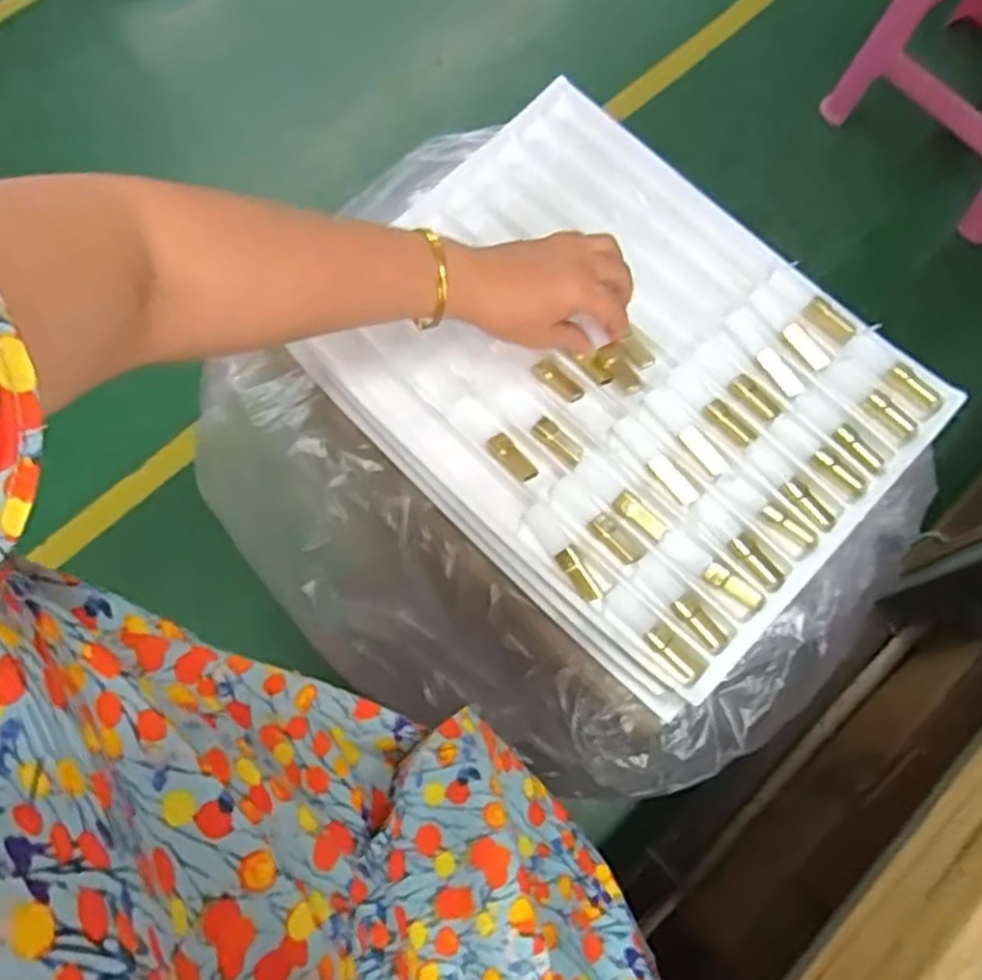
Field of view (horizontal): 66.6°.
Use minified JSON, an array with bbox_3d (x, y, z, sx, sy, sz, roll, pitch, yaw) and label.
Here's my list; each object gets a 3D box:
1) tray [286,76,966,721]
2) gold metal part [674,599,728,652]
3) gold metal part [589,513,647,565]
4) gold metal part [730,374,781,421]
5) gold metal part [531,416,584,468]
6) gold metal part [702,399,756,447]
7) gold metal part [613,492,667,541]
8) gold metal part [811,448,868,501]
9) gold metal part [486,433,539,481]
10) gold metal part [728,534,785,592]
[{"bbox_3d":[0.087,-0.088,0.553,0.313,0.035,0.397,-43,75,-12],"label":"tray"},{"bbox_3d":[0.137,0.087,0.489,0.016,0.007,0.040,-39,74,-11],"label":"gold metal part"},{"bbox_3d":[0.085,0.033,0.503,0.016,0.005,0.039,-42,75,-12],"label":"gold metal part"},{"bbox_3d":[0.189,-0.066,0.533,0.015,0.004,0.039,-40,74,-11],"label":"gold metal part"},{"bbox_3d":[0.047,-0.033,0.521,0.040,0.007,0.016,41,77,14],"label":"gold metal part"},{"bbox_3d":[0.169,-0.048,0.528,0.016,0.004,0.041,-43,75,-12],"label":"gold metal part"},{"bbox_3d":[0.101,0.018,0.506,0.038,0.006,0.014,41,77,14],"label":"gold metal part"},{"bbox_3d":[0.253,-0.012,0.541,0.044,0.008,0.016,42,77,15],"label":"gold metal part"},{"bbox_3d":[0.015,-0.022,0.522,0.016,0.007,0.039,-40,74,-11],"label":"gold metal part"},{"bbox_3d":[0.178,0.048,0.498,0.018,0.008,0.042,-41,74,-12],"label":"gold metal part"}]

